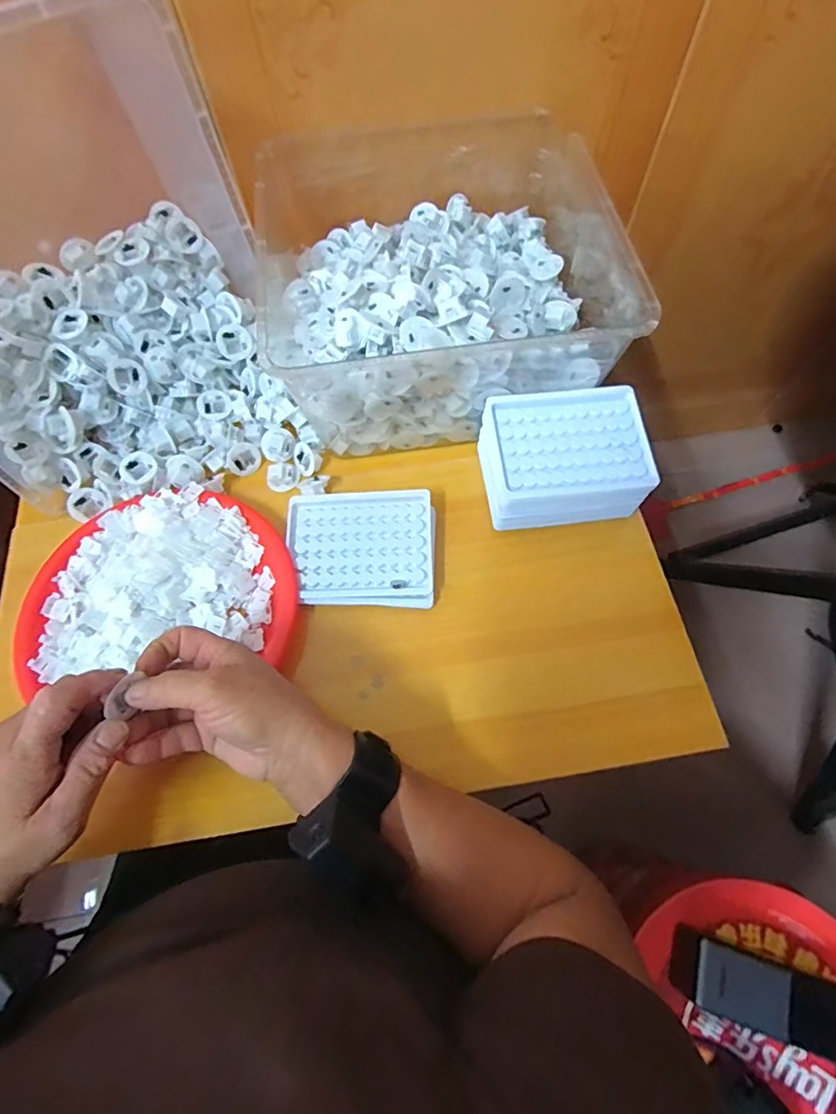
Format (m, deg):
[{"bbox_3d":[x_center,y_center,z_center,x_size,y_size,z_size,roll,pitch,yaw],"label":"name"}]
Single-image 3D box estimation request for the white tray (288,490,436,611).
[{"bbox_3d":[-0.049,-0.007,0.458,0.128,0.025,0.104,1,67,2],"label":"white tray"}]

